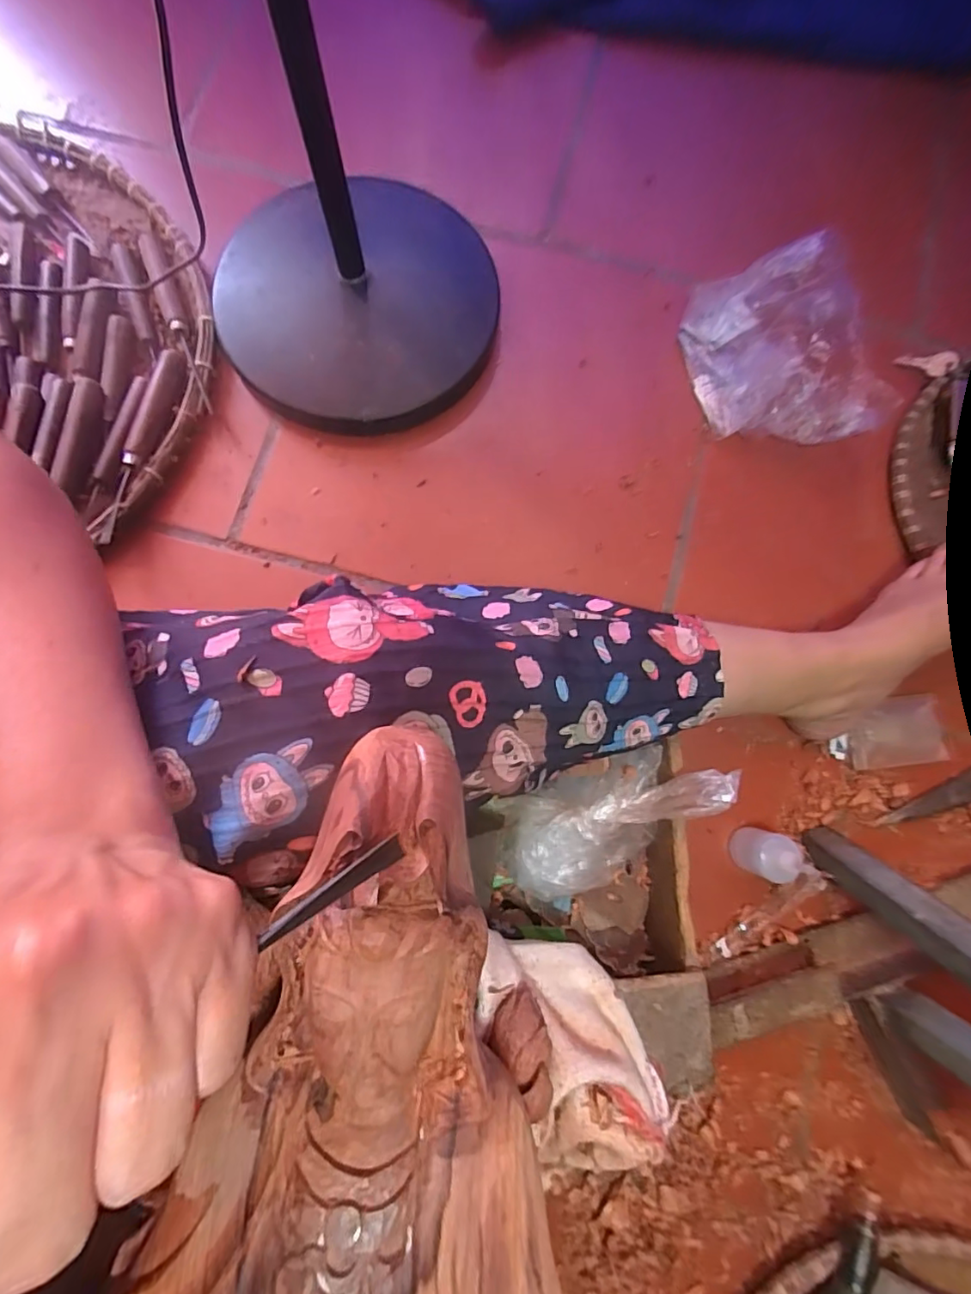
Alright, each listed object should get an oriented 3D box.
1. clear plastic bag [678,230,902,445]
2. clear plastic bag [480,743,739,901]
[{"bbox_3d":[0.279,-0.273,0.506,0.131,0.092,0.174,-13,79,-3],"label":"clear plastic bag"},{"bbox_3d":[0.088,0.115,0.366,0.156,0.041,0.075,-27,79,16],"label":"clear plastic bag"}]

